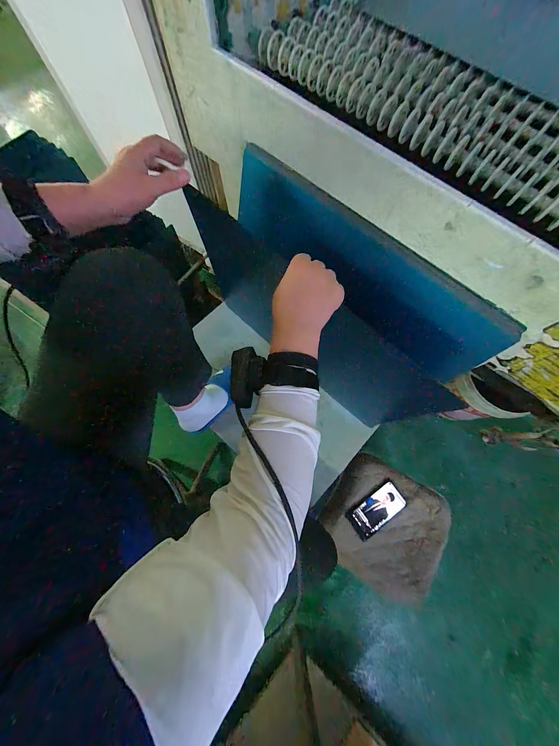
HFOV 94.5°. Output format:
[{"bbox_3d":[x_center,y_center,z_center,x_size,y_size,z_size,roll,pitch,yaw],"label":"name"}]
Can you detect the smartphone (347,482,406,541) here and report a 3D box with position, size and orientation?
[{"bbox_3d":[0.269,0.378,0.713,0.161,0.008,0.082,-32,76,-10],"label":"smartphone"}]

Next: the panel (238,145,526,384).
[{"bbox_3d":[0.127,-0.218,0.504,0.592,0.163,0.016,45,58,13],"label":"panel"}]

